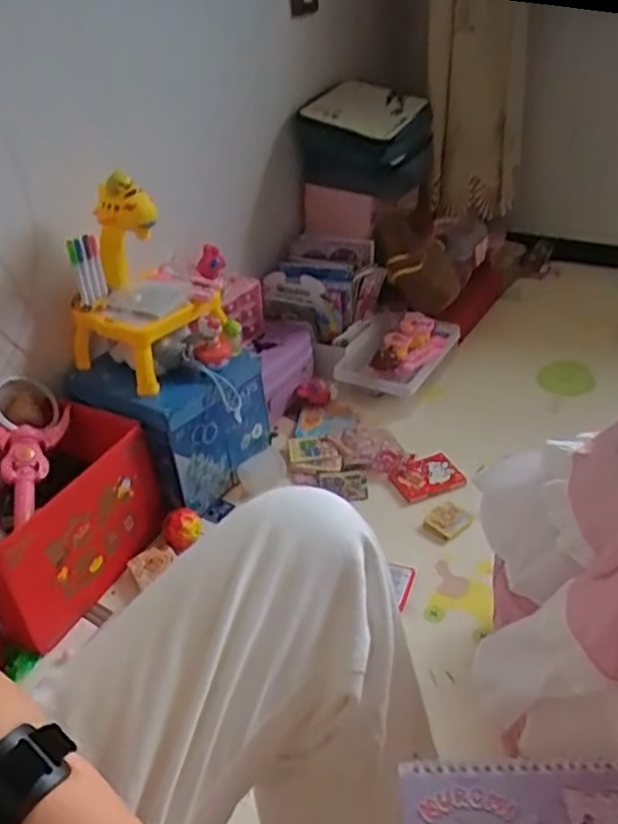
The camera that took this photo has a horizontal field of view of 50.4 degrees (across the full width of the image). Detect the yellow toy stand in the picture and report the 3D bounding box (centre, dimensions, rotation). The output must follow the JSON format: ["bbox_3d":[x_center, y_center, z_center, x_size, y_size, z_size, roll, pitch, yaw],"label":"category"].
[{"bbox_3d":[-0.270,-0.212,1.044,0.175,0.288,0.189,15,39,27],"label":"yellow toy stand"}]

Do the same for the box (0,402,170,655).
[{"bbox_3d":[-0.400,0.156,0.999,0.245,0.180,0.282,15,39,27],"label":"box"}]

